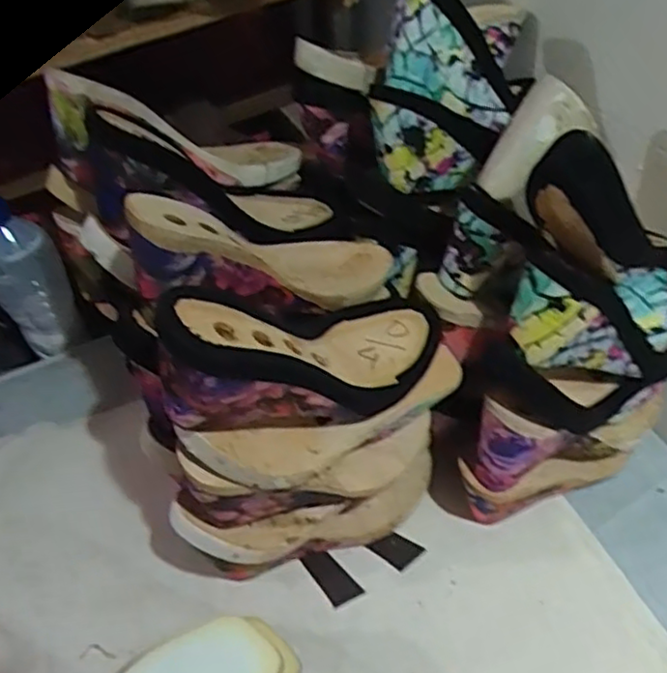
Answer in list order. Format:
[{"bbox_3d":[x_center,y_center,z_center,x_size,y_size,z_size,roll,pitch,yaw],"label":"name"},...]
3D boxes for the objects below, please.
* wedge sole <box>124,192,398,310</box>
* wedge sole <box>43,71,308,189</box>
[{"bbox_3d":[-0.046,-0.070,0.511,0.237,0.053,0.077,12,28,-49],"label":"wedge sole"},{"bbox_3d":[-0.133,-0.174,0.613,0.232,0.060,0.081,8,34,-43],"label":"wedge sole"}]

